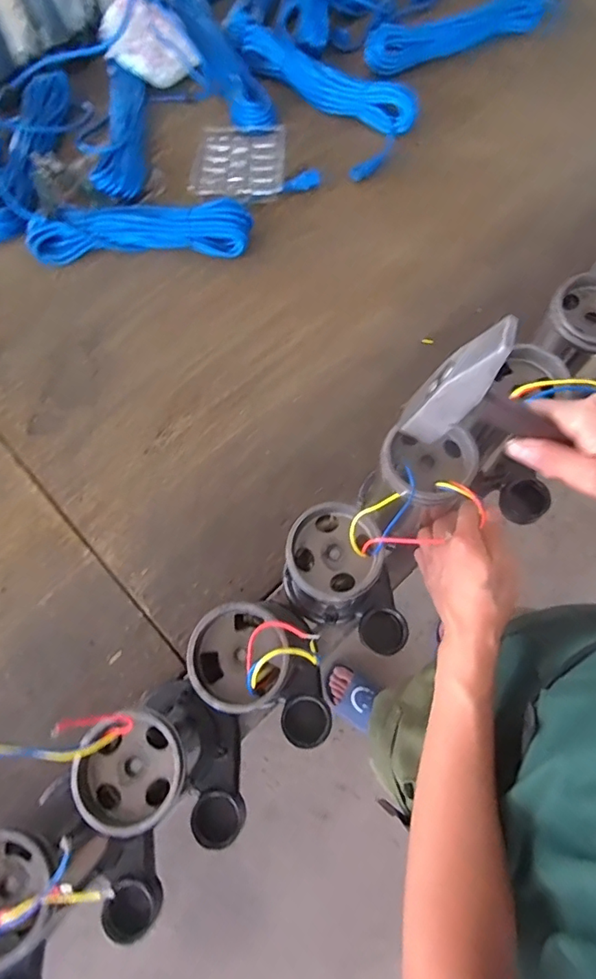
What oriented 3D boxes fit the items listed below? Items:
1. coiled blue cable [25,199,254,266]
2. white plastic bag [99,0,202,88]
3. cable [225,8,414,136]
[{"bbox_3d":[-0.247,-0.403,0.783,0.349,0.043,0.082,-3,73,1],"label":"coiled blue cable"},{"bbox_3d":[-0.254,-0.758,0.849,0.192,0.039,0.101,30,112,6],"label":"white plastic bag"},{"bbox_3d":[0.034,-0.732,0.881,0.396,0.045,0.072,32,76,9],"label":"cable"}]

